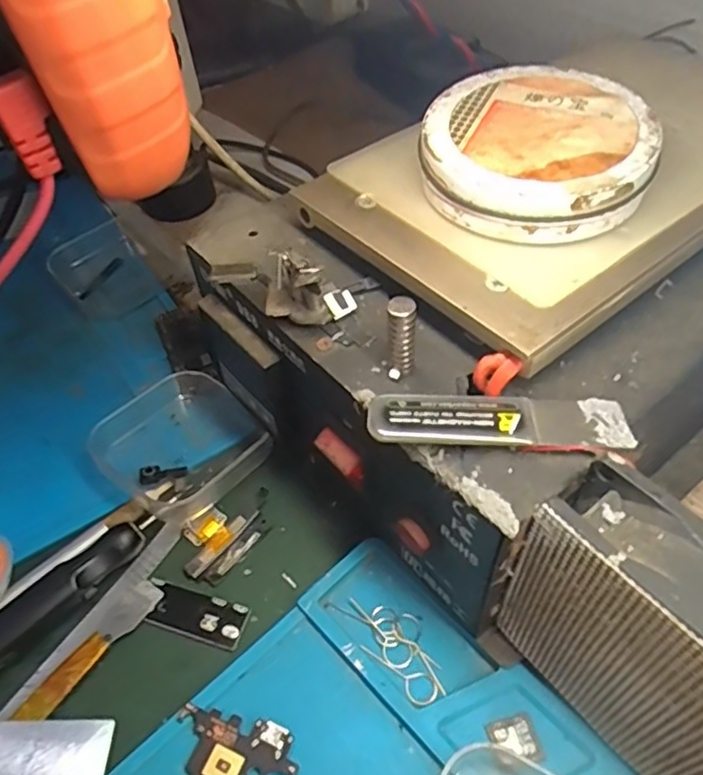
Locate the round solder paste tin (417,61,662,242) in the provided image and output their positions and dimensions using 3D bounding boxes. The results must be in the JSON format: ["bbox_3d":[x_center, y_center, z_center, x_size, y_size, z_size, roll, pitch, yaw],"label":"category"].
[{"bbox_3d":[0.060,-0.077,0.205,0.070,0.026,0.069,9,51,13],"label":"round solder paste tin"}]

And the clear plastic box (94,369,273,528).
[{"bbox_3d":[-0.074,0.023,0.272,0.064,0.018,0.064,-36,55,-23],"label":"clear plastic box"}]

